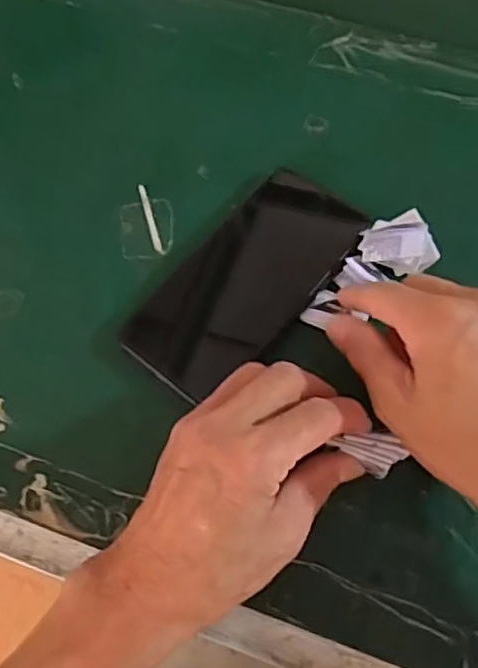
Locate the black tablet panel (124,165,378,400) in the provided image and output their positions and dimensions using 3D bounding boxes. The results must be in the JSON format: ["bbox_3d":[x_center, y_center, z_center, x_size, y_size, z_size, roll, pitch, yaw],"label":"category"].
[{"bbox_3d":[0.005,-0.032,0.398,0.073,0.013,0.152,38,74,16],"label":"black tablet panel"}]

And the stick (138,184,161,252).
[{"bbox_3d":[-0.058,-0.076,0.424,0.005,0.004,0.053,-15,67,-4],"label":"stick"}]

